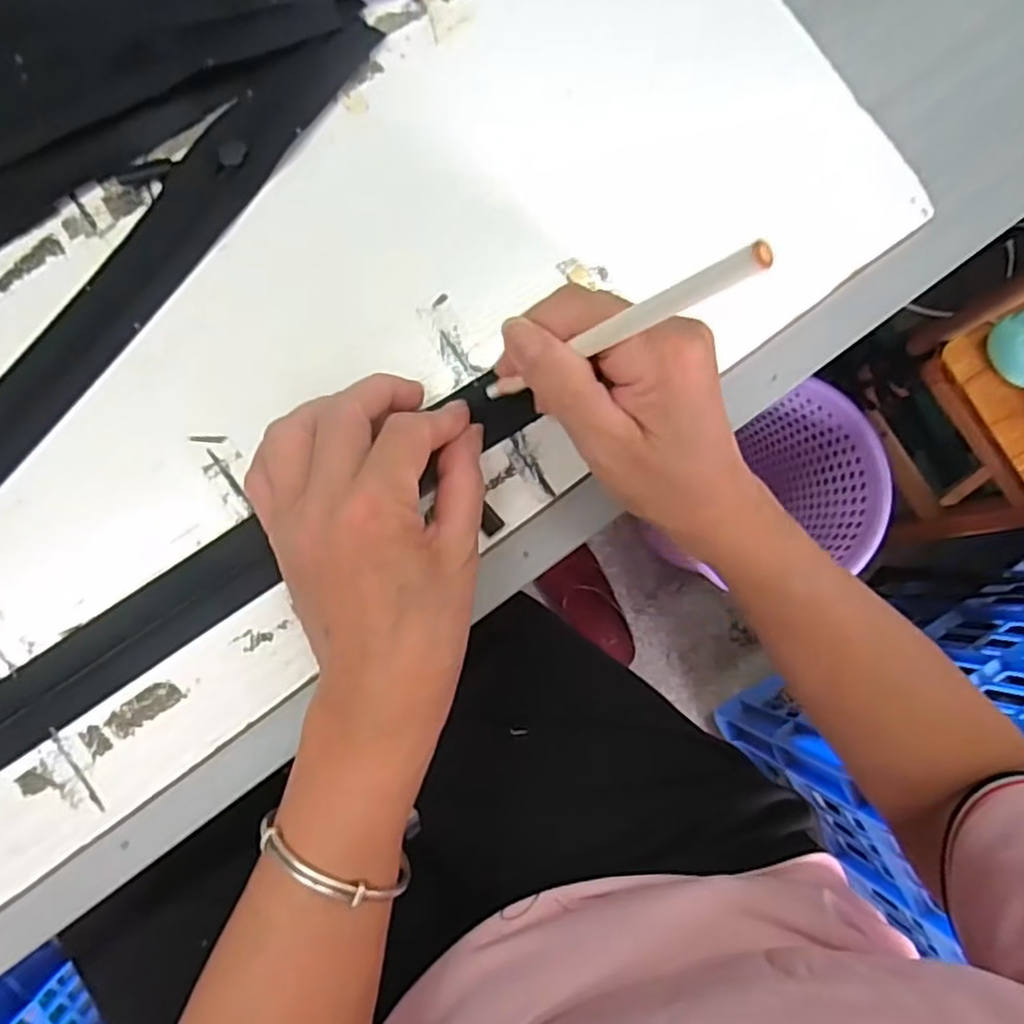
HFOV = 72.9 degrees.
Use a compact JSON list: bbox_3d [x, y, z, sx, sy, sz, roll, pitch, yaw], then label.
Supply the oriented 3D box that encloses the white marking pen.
[{"bbox_3d":[0.032,-0.063,0.252,0.006,0.142,0.008,-6,85,-34],"label":"white marking pen"}]

